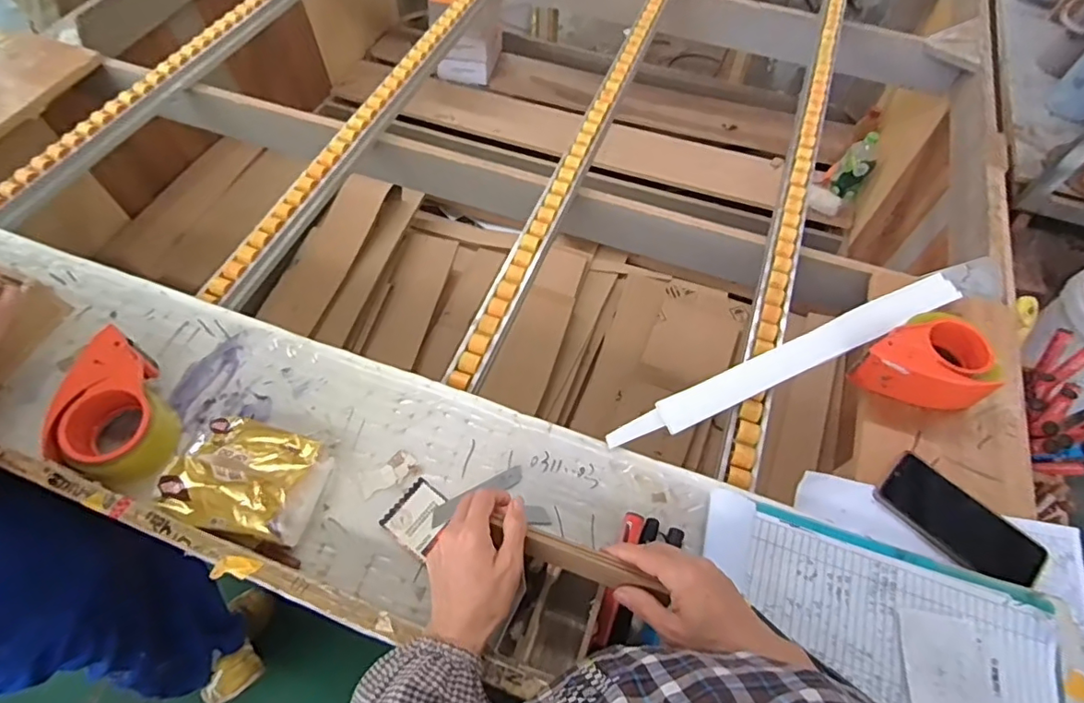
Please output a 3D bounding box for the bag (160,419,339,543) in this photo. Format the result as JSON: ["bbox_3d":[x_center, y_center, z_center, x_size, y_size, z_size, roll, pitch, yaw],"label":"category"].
[{"bbox_3d":[-0.301,0.126,0.552,0.139,0.053,0.110,17,60,8],"label":"bag"}]

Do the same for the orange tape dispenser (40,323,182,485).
[{"bbox_3d":[-0.467,0.066,0.588,0.097,0.071,0.159,-25,62,-16],"label":"orange tape dispenser"}]

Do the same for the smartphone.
[{"bbox_3d":[0.469,0.190,0.610,0.085,0.012,0.165,-42,68,-18],"label":"smartphone"}]

